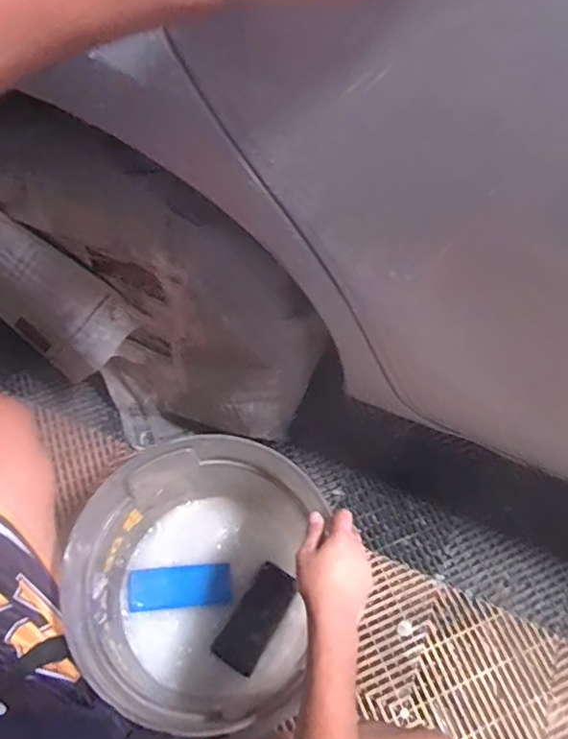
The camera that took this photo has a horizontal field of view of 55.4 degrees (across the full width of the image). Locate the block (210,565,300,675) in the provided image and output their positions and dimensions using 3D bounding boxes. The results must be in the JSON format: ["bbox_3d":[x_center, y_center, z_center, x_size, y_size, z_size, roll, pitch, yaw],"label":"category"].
[{"bbox_3d":[-0.037,0.346,0.758,0.062,0.019,0.138,31,65,12],"label":"block"}]

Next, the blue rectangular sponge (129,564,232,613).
[{"bbox_3d":[-0.146,0.306,0.761,0.137,0.011,0.053,-4,63,-6],"label":"blue rectangular sponge"}]

